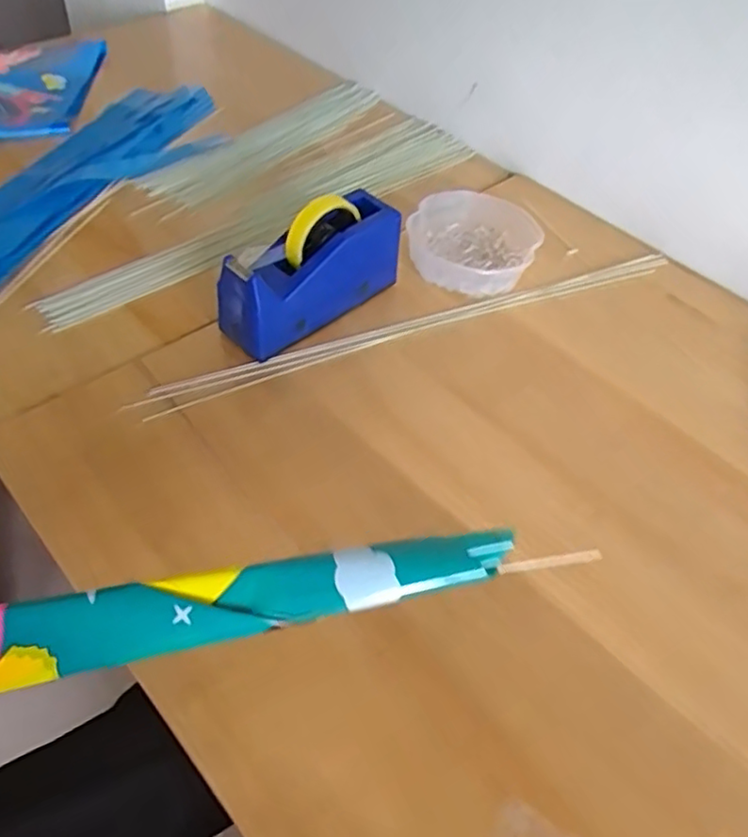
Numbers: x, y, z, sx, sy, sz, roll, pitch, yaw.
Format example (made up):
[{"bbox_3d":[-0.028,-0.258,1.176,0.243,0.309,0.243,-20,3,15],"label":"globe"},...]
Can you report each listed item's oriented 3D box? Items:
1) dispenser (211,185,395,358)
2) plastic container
[{"bbox_3d":[-0.062,-0.154,0.663,0.202,0.122,0.072,-31,59,-28],"label":"dispenser"},{"bbox_3d":[0.118,-0.211,0.780,0.156,0.046,0.151,10,49,3],"label":"plastic container"}]

